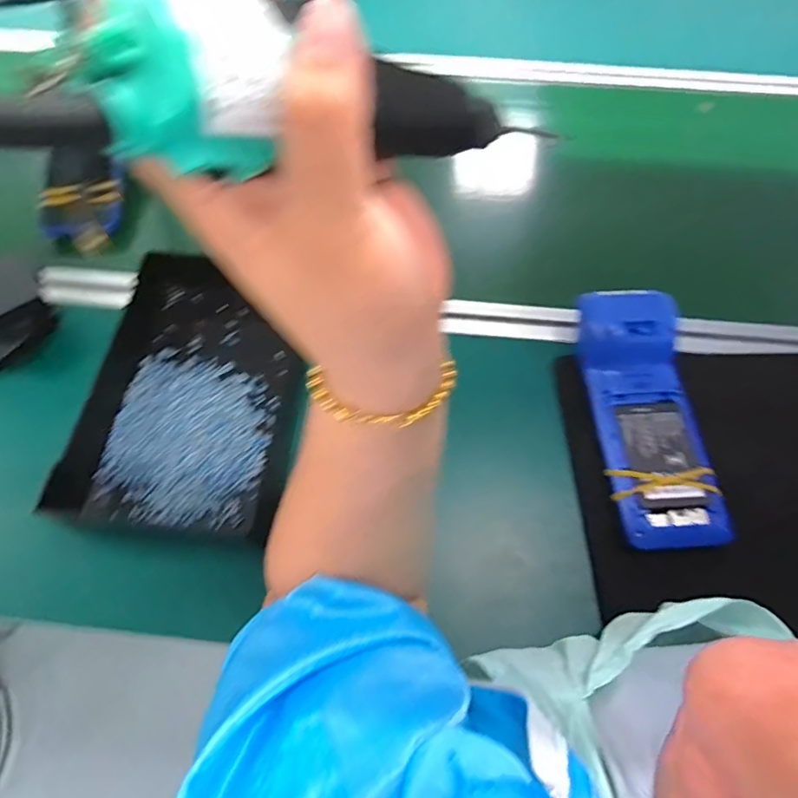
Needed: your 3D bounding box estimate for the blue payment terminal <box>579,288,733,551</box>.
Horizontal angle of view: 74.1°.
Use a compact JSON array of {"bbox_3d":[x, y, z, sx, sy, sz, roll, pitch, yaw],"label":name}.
[{"bbox_3d":[0.208,0.015,0.451,0.089,0.063,0.222,-3,62,-2],"label":"blue payment terminal"}]

